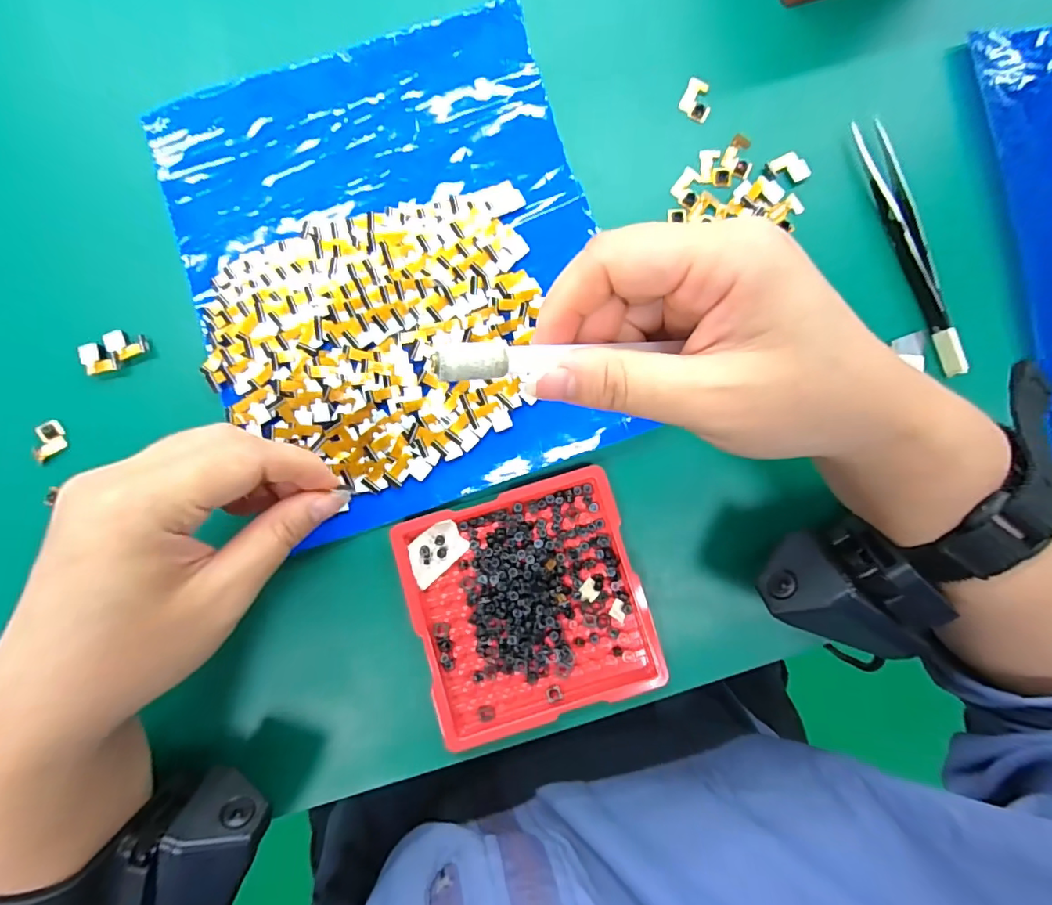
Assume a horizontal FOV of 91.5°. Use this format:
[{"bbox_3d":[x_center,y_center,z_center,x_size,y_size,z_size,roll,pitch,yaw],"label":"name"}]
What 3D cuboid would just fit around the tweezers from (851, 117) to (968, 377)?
[{"bbox_3d":[0.182,-0.097,0.242,0.014,0.008,0.126,-16,85,-1],"label":"tweezers"}]

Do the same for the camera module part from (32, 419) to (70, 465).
[{"bbox_3d":[-0.223,-0.005,0.240,0.005,0.012,0.020,4,85,1],"label":"camera module part"}]

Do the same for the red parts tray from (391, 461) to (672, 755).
[{"bbox_3d":[0.001,0.067,0.230,0.099,0.010,0.100,-18,85,-1],"label":"red parts tray"}]

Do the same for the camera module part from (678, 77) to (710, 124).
[{"bbox_3d":[0.085,-0.173,0.250,0.015,0.004,0.019,26,86,3],"label":"camera module part"}]

